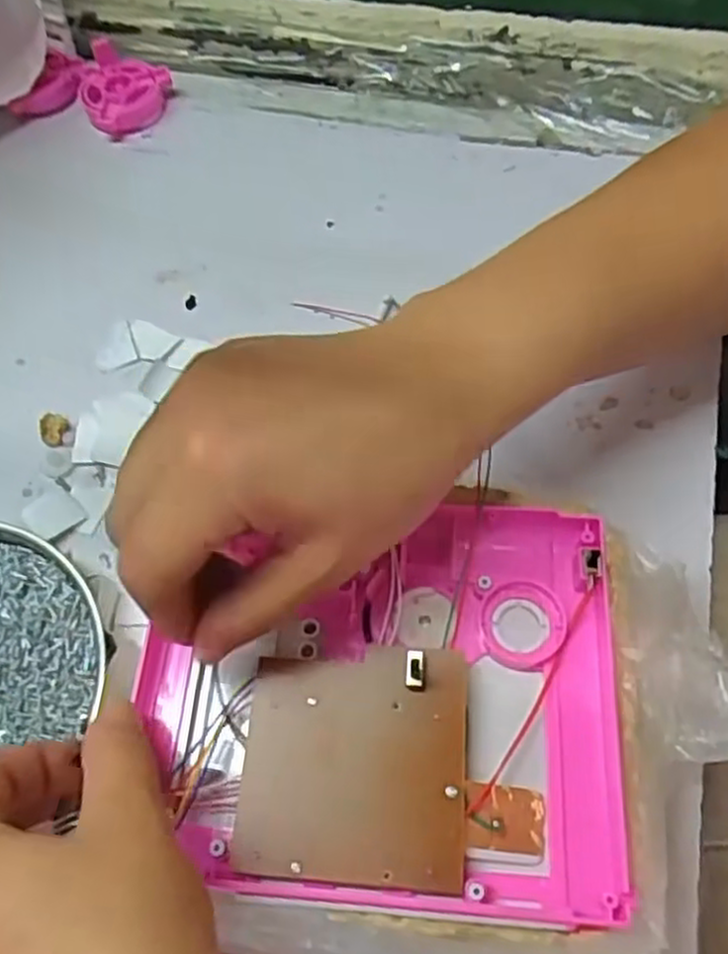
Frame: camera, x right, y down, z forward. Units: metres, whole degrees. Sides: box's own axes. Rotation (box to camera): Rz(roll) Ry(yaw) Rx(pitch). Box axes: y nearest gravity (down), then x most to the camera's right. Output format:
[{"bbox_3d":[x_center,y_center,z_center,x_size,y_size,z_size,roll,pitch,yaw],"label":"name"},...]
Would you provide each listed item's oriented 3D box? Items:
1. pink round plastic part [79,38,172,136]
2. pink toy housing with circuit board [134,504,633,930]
[{"bbox_3d":[-0.149,-0.233,0.459,0.049,0.016,0.052,1,79,-7],"label":"pink round plastic part"},{"bbox_3d":[0.006,0.072,0.261,0.160,0.020,0.129,4,61,2],"label":"pink toy housing with circuit board"}]

